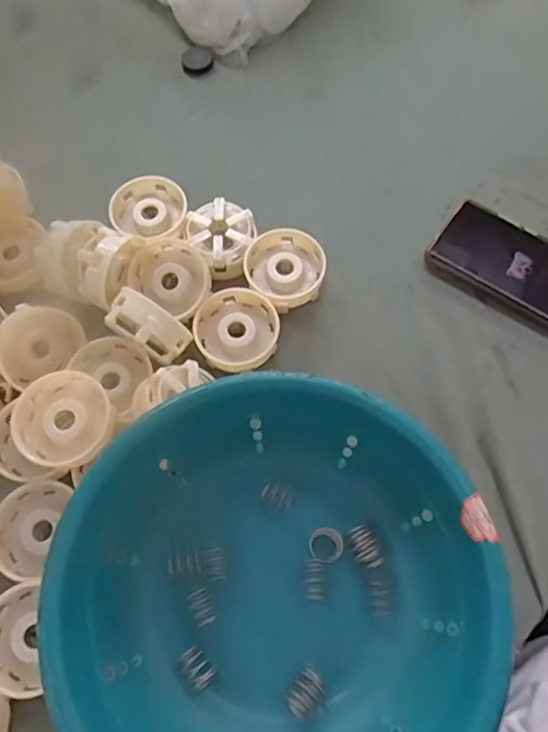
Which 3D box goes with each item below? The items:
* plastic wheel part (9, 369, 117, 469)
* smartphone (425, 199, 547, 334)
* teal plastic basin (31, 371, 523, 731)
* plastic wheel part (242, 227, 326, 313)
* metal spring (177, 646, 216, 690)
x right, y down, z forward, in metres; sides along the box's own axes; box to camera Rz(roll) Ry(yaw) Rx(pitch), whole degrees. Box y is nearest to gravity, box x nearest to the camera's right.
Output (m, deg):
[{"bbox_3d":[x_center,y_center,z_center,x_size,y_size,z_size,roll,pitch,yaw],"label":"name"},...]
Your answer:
[{"bbox_3d":[-0.151,0.037,0.404,0.068,0.020,0.071,-32,75,-7],"label":"plastic wheel part"},{"bbox_3d":[0.227,-0.082,0.502,0.168,0.012,0.086,36,72,12],"label":"smartphone"},{"bbox_3d":[0.006,0.143,0.364,0.250,0.084,0.254,1,69,-1],"label":"teal plastic basin"},{"bbox_3d":[0.010,-0.084,0.500,0.068,0.029,0.069,1,69,-1],"label":"plastic wheel part"},{"bbox_3d":[-0.052,0.202,0.378,0.025,0.021,0.016,43,74,14],"label":"metal spring"}]

